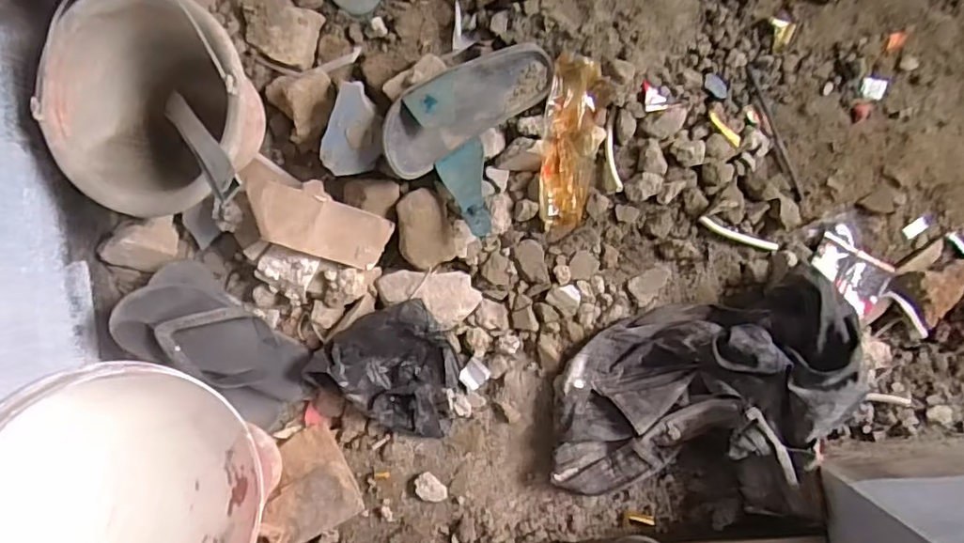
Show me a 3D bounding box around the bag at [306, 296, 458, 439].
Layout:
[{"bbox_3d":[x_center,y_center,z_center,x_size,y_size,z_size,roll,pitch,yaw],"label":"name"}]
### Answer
[{"bbox_3d":[-0.119,0.148,0.805,0.181,0.044,0.186,-30,86,5],"label":"bag"}]

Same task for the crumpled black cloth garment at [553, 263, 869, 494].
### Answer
[{"bbox_3d":[0.257,0.145,0.722,0.378,0.118,0.199,-19,87,6],"label":"crumpled black cloth garment"}]

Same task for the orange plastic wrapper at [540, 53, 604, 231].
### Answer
[{"bbox_3d":[0.118,-0.170,0.782,0.071,0.024,0.217,4,90,6],"label":"orange plastic wrapper"}]

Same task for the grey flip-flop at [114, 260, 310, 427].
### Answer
[{"bbox_3d":[-0.348,0.098,0.797,0.249,0.066,0.137,39,72,-16],"label":"grey flip-flop"}]

